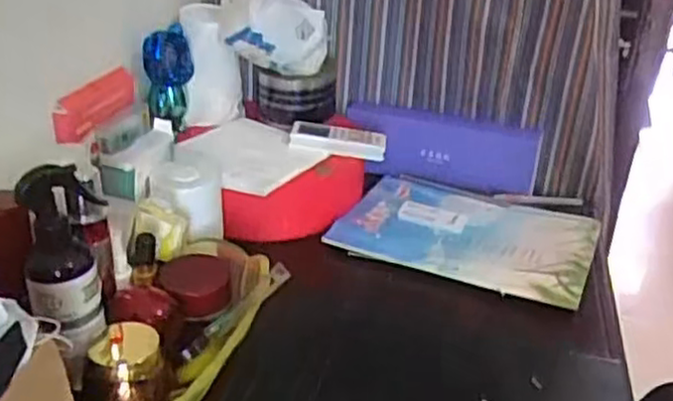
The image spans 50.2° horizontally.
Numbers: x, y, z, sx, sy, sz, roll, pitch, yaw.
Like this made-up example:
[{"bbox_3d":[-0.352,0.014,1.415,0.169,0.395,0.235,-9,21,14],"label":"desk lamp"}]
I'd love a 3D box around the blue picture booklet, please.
[{"bbox_3d":[0.162,0.037,0.882,0.289,0.013,0.207,14,30,21],"label":"blue picture booklet"}]

